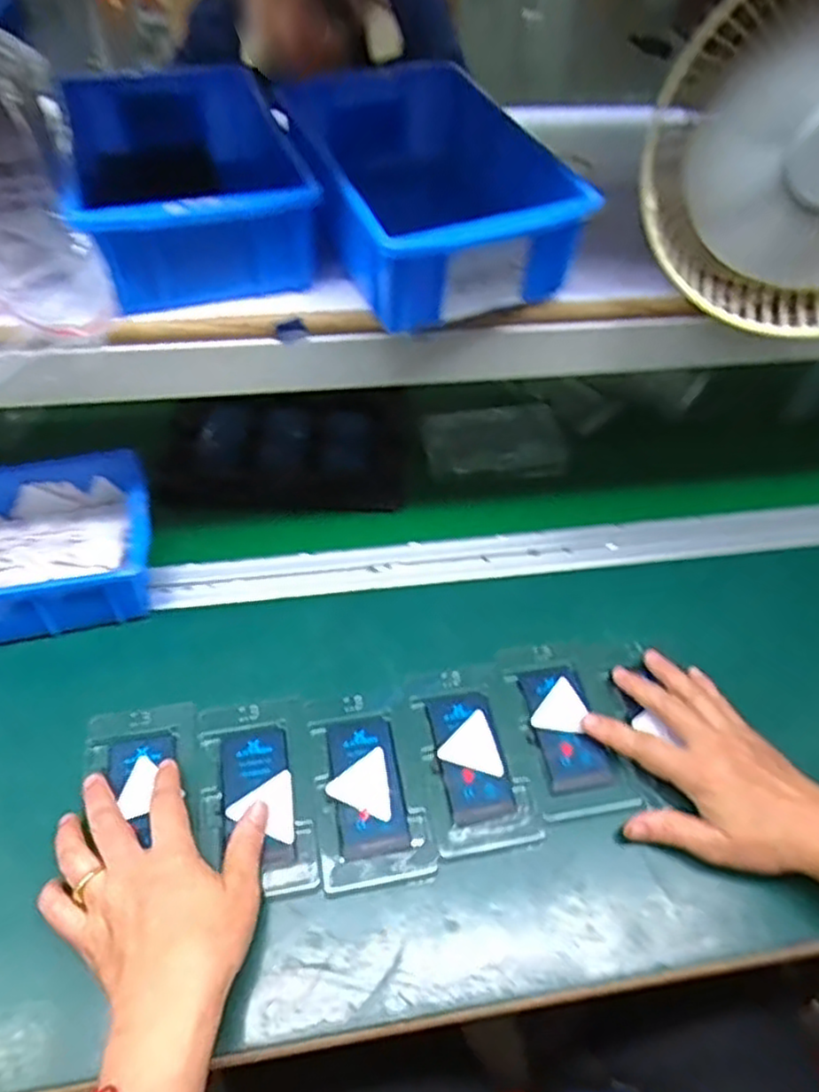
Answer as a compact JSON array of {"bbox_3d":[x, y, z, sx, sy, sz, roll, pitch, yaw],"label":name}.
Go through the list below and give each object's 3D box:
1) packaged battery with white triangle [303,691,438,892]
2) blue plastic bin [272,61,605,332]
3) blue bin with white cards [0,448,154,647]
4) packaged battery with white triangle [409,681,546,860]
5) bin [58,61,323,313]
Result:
[{"bbox_3d":[-0.028,0.157,0.475,0.073,0.008,0.127,-8,52,-10],"label":"packaged battery with white triangle"},{"bbox_3d":[0.008,-0.224,0.448,0.129,0.066,0.197,-15,54,-16],"label":"blue plastic bin"},{"bbox_3d":[-0.304,0.000,0.542,0.208,0.055,0.143,-10,53,-12],"label":"blue bin with white cards"},{"bbox_3d":[0.043,0.149,0.487,0.068,0.008,0.114,-9,52,-11],"label":"packaged battery with white triangle"},{"bbox_3d":[-0.144,-0.232,0.457,0.130,0.069,0.202,-13,53,-15],"label":"bin"}]

